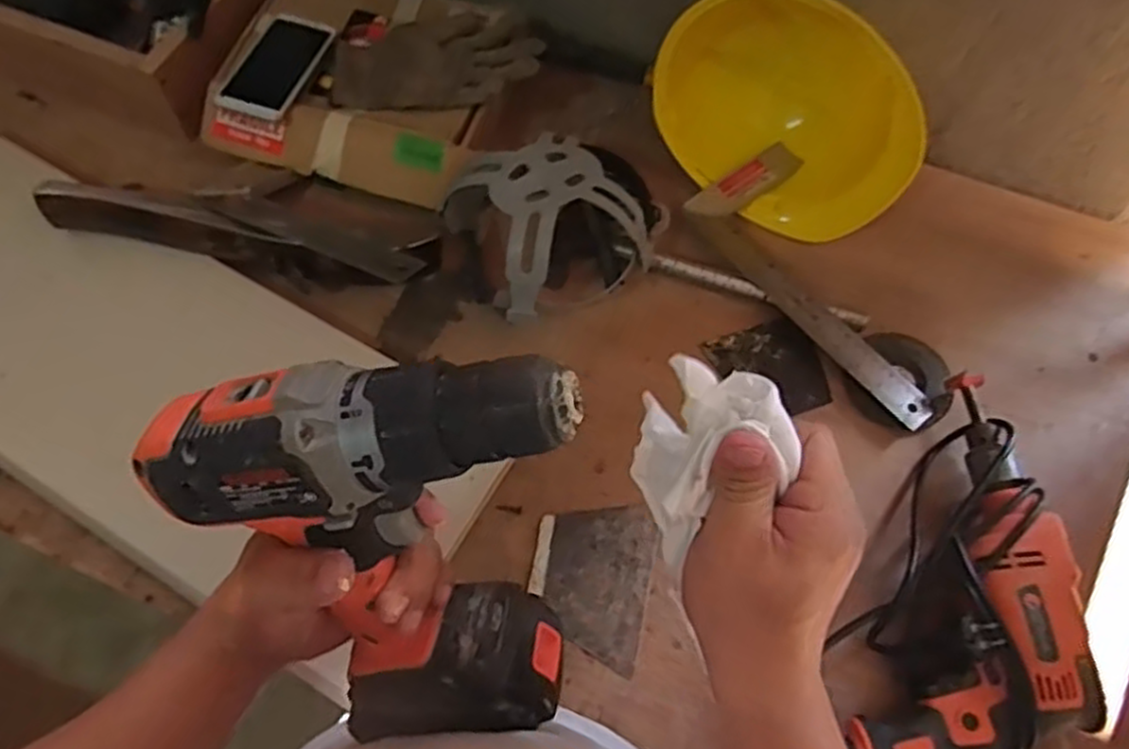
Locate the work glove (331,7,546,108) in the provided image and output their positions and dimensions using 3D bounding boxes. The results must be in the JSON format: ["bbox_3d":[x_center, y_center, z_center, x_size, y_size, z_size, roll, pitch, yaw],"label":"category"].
[{"bbox_3d":[-0.126,-0.327,0.760,0.203,0.035,0.131,5,65,0],"label":"work glove"}]

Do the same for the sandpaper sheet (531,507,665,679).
[{"bbox_3d":[0.023,0.168,0.620,0.098,0.006,0.126,12,66,4],"label":"sandpaper sheet"}]

